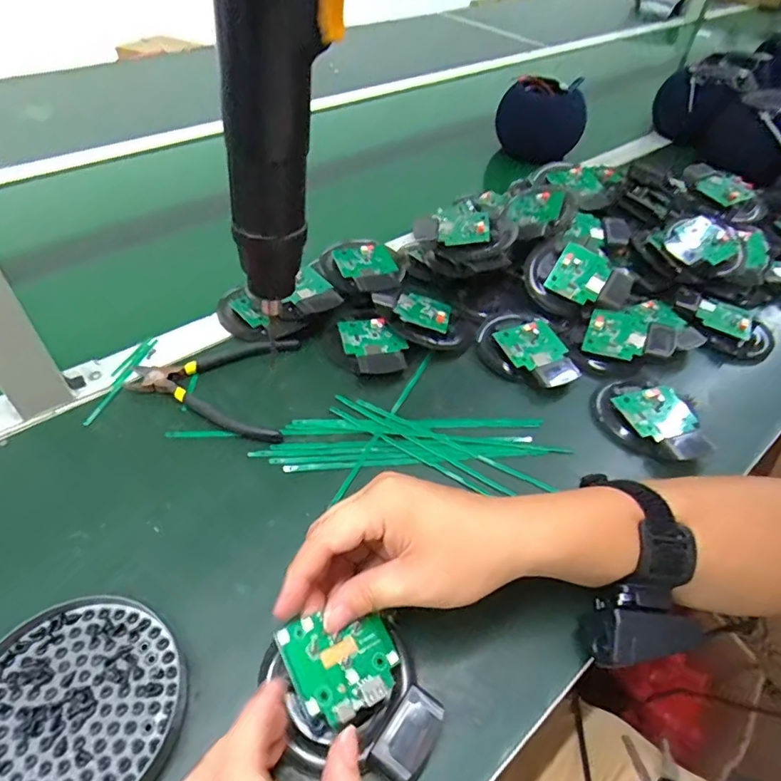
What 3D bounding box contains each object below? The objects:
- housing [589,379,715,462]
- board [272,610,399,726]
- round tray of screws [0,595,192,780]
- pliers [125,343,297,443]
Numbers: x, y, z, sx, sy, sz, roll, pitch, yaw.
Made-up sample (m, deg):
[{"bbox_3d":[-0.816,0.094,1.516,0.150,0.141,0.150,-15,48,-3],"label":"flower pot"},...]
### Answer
[{"bbox_3d":[0.229,0.022,0.454,0.094,0.020,0.079,35,54,24],"label":"housing"},{"bbox_3d":[-0.025,0.145,0.283,0.057,0.007,0.053,-13,59,-35],"label":"board"},{"bbox_3d":[-0.171,0.174,0.285,0.107,0.013,0.115,3,47,-3],"label":"round tray of screws"},{"bbox_3d":[-0.155,-0.004,0.450,0.135,0.011,0.117,1,47,-4],"label":"pliers"}]

